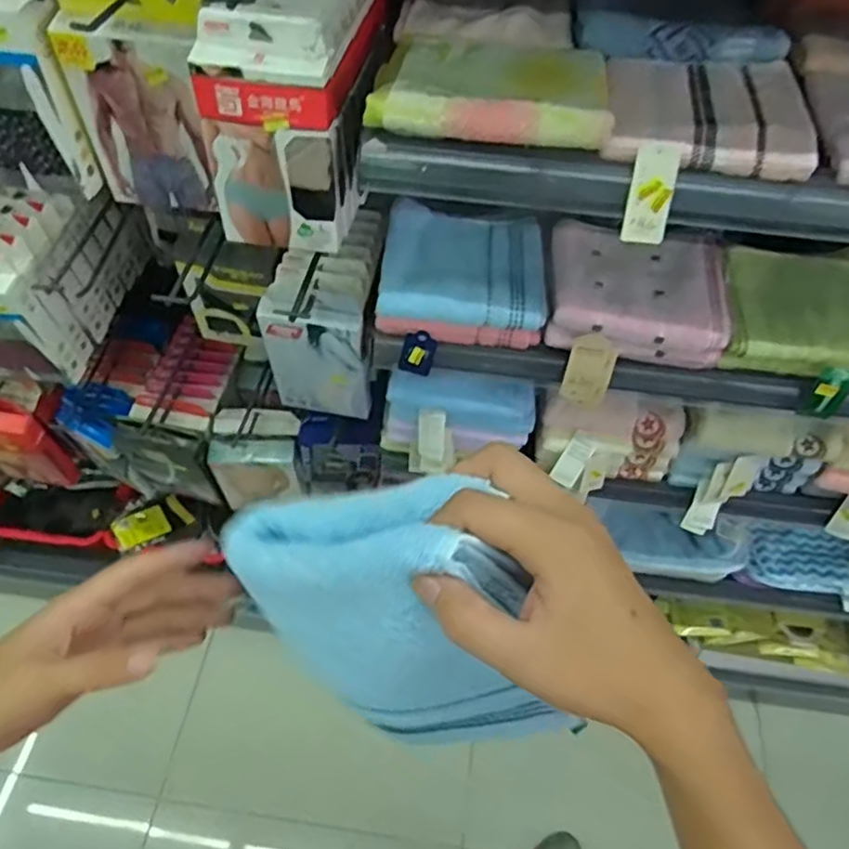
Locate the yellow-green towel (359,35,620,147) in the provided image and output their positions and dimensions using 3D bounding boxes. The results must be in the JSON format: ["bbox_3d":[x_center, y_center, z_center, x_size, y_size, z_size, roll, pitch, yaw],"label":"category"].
[{"bbox_3d":[0.061,-0.306,0.591,0.200,0.028,0.169,7,54,3],"label":"yellow-green towel"}]

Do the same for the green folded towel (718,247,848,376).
[{"bbox_3d":[0.431,-0.133,0.760,0.185,0.054,0.157,7,54,3],"label":"green folded towel"}]

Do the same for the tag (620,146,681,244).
[{"bbox_3d":[0.193,-0.194,0.570,0.036,0.078,0.006,9,29,5],"label":"tag"}]

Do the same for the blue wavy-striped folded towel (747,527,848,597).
[{"bbox_3d":[0.684,0.237,1.180,0.200,0.049,0.114,15,54,8],"label":"blue wavy-striped folded towel"}]

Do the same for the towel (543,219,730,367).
[{"bbox_3d":[0.240,-0.156,0.768,0.187,0.057,0.165,6,54,2],"label":"towel"}]

